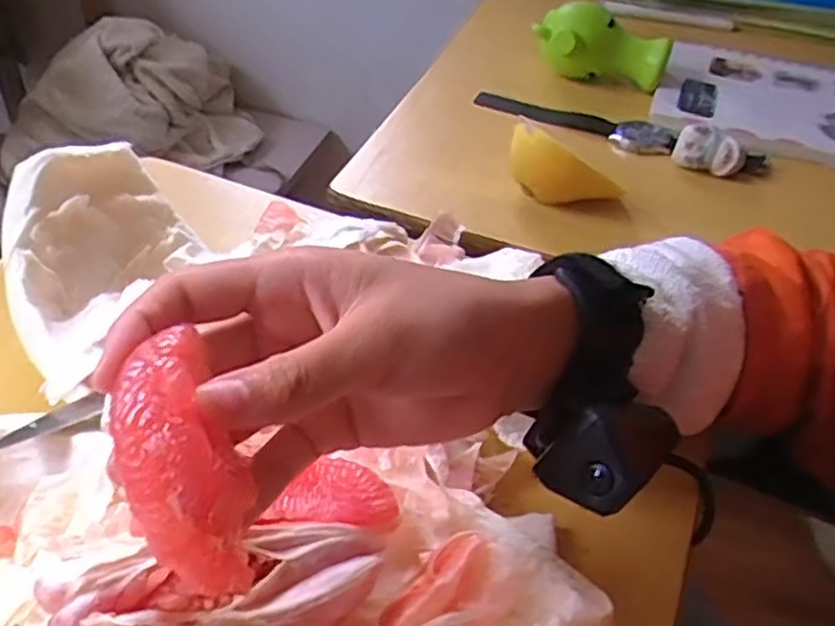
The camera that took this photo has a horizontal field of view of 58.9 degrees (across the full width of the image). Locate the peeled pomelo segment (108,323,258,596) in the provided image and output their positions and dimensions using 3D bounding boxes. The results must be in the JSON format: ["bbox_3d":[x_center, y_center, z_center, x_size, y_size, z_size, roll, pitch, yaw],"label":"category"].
[{"bbox_3d":[-0.062,0.040,0.195,0.028,0.021,0.069,-15,81,-20],"label":"peeled pomelo segment"}]

